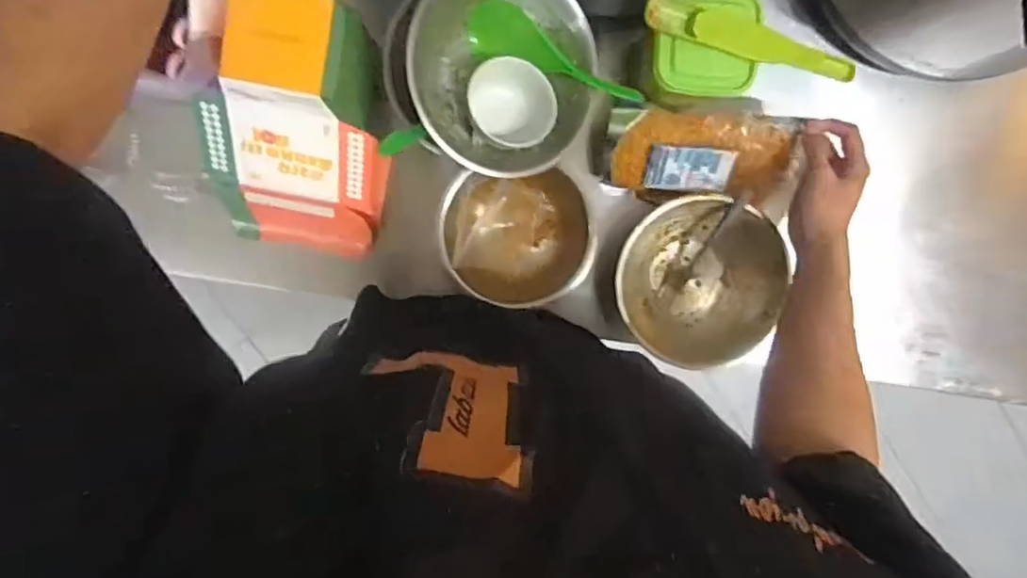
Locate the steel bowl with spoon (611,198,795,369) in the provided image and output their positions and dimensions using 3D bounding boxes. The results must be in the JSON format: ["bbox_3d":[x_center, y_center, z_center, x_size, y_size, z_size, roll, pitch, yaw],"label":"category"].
[{"bbox_3d":[0.219,-0.007,0.723,0.205,0.078,0.193,0,98,-2],"label":"steel bowl with spoon"}]

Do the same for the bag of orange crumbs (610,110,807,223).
[{"bbox_3d":[0.212,-0.146,0.670,0.194,0.048,0.110,8,125,3],"label":"bag of orange crumbs"}]

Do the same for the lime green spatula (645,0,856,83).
[{"bbox_3d":[0.224,-0.231,0.567,0.209,0.028,0.032,16,97,-4],"label":"lime green spatula"}]

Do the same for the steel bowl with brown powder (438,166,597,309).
[{"bbox_3d":[0.005,-0.055,0.682,0.163,0.081,0.148,-3,98,-1],"label":"steel bowl with brown powder"}]

